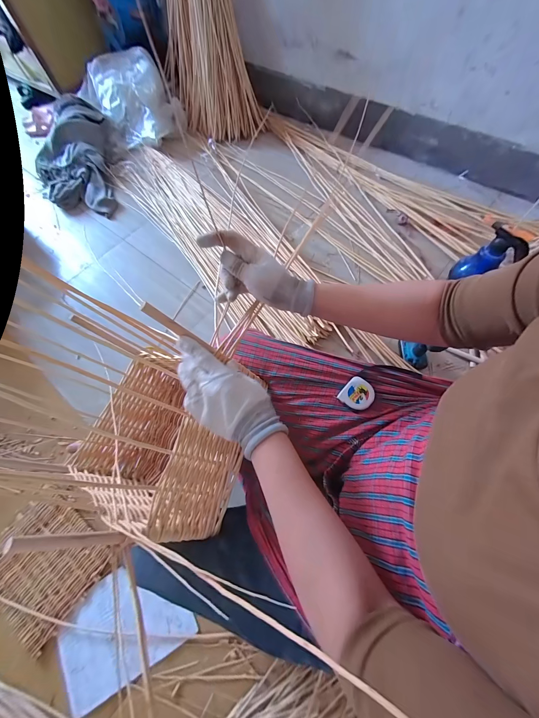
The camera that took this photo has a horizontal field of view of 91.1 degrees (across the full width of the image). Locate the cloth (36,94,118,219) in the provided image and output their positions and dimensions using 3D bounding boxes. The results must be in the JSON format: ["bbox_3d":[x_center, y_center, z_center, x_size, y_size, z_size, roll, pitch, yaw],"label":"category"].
[{"bbox_3d":[-0.997,-0.986,1.283,0.370,0.199,0.641,-13,68,-3],"label":"cloth"}]

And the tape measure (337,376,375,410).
[{"bbox_3d":[0.152,0.060,0.452,0.050,0.011,0.050,39,74,16],"label":"tape measure"}]

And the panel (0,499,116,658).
[{"bbox_3d":[-0.605,0.540,0.711,0.297,0.025,0.239,31,65,15],"label":"panel"}]

